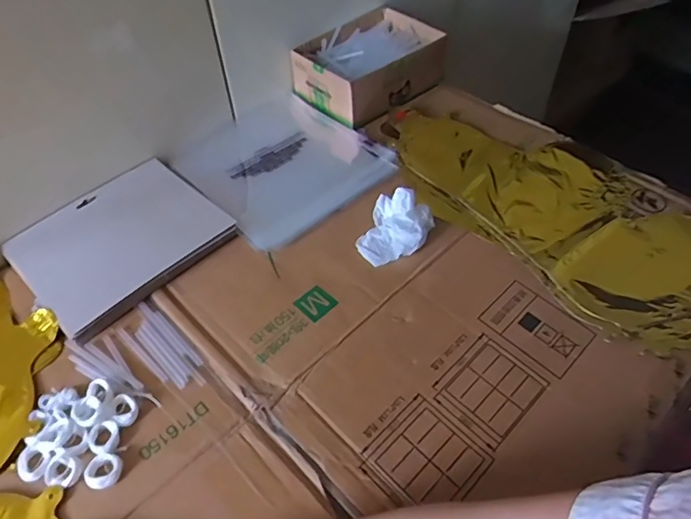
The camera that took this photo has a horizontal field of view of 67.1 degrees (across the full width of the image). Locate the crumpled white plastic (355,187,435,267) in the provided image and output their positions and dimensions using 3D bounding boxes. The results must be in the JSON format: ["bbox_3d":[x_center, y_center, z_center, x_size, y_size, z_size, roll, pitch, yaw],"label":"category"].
[{"bbox_3d":[0.054,-0.035,0.564,0.069,0.034,0.092,17,53,14],"label":"crumpled white plastic"}]

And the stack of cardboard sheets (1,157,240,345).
[{"bbox_3d":[-0.237,-0.023,0.552,0.156,0.015,0.190,36,60,26],"label":"stack of cardboard sheets"}]

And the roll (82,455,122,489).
[{"bbox_3d":[-0.192,0.168,0.413,0.026,0.005,0.027,0,51,1],"label":"roll"}]

